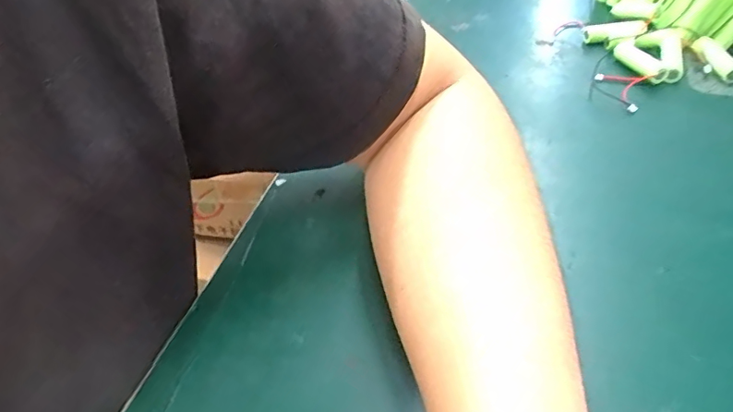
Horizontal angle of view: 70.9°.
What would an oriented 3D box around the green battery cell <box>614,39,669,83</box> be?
[{"bbox_3d":[0.216,-0.115,0.409,0.016,0.016,0.047,-12,45,-7],"label":"green battery cell"}]

